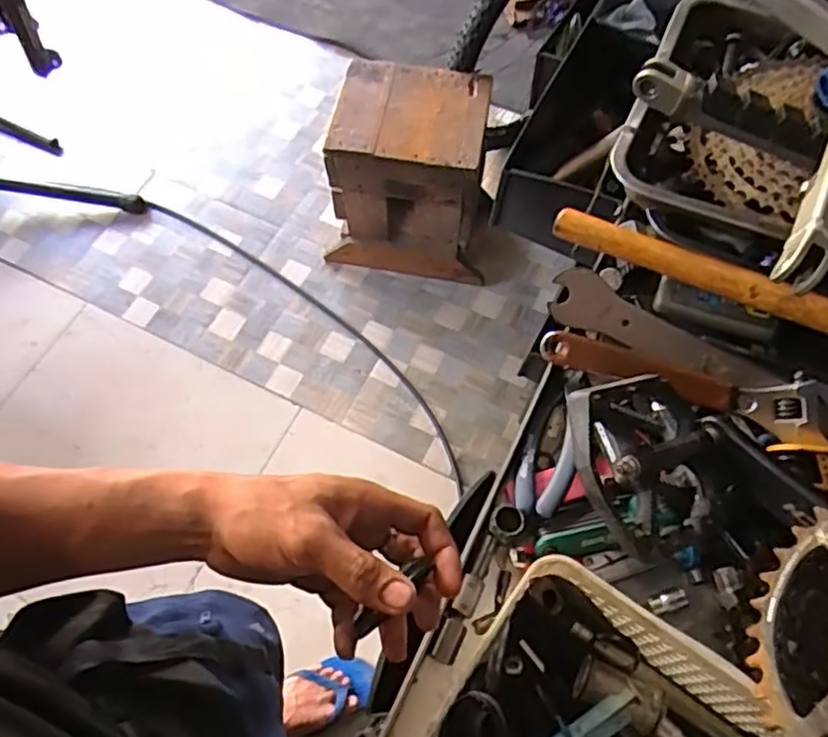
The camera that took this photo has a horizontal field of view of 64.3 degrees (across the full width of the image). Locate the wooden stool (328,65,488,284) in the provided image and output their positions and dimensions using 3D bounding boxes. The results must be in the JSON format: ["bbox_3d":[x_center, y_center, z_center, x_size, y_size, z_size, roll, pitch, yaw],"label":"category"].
[{"bbox_3d":[-0.011,-0.424,1.495,0.347,0.415,0.248,7,65,4],"label":"wooden stool"}]

